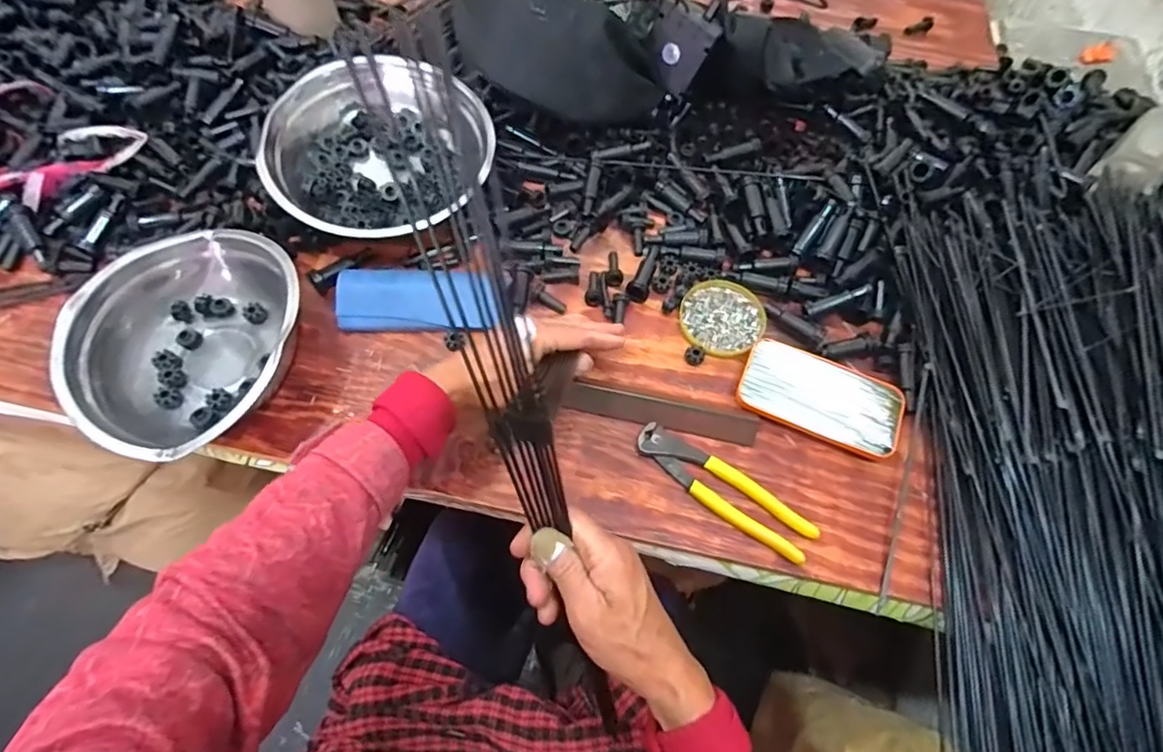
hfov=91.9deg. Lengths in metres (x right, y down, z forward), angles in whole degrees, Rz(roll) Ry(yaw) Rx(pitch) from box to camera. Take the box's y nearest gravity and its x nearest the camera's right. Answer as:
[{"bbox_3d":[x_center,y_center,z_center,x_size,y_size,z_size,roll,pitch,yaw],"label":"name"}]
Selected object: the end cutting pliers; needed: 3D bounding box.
[{"bbox_3d":[0.122,0.097,0.485,0.164,0.013,0.041,37,67,14],"label":"end cutting pliers"}]

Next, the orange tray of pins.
[{"bbox_3d":[0.222,0.019,0.523,0.143,0.012,0.079,23,65,8],"label":"orange tray of pins"}]

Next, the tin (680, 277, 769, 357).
[{"bbox_3d":[0.141,-0.059,0.567,0.082,0.010,0.084,1,64,-3],"label":"tin"}]

